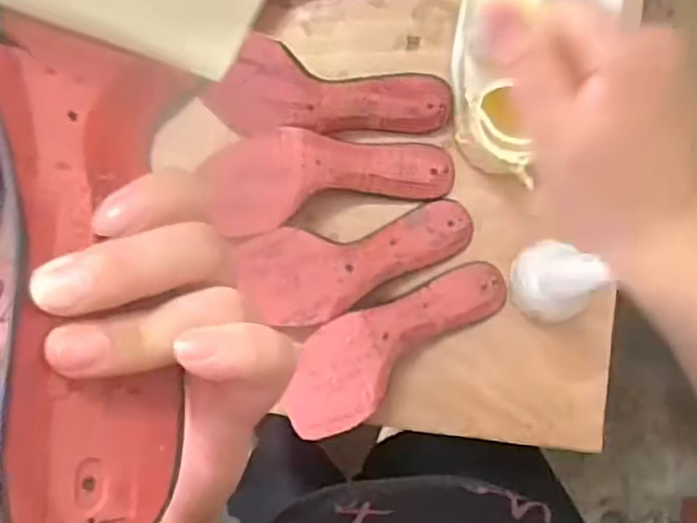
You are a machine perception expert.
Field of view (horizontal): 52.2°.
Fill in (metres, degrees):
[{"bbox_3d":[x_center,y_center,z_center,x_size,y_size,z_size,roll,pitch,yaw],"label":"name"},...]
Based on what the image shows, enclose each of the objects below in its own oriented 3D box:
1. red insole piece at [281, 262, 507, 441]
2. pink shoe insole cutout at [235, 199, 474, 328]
[{"bbox_3d":[0.036,0.062,0.599,0.216,0.036,0.079,-39,88,-6],"label":"red insole piece"},{"bbox_3d":[0.013,0.001,0.603,0.198,0.038,0.081,-11,86,-5],"label":"pink shoe insole cutout"}]

